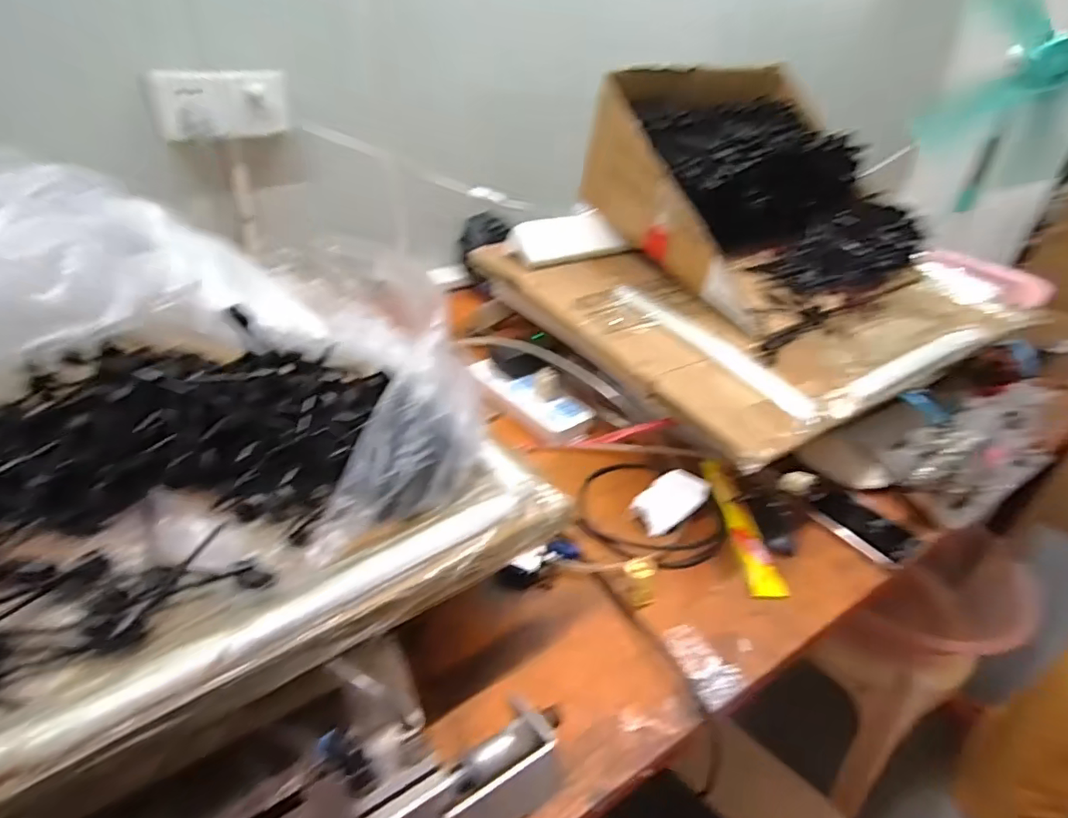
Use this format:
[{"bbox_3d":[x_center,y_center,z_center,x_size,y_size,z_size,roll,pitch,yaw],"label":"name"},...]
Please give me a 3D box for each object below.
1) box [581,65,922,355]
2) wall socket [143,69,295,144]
[{"bbox_3d":[0.350,-0.343,0.840,0.439,0.278,0.380,-21,41,-32],"label":"box"},{"bbox_3d":[-0.438,-0.430,0.772,0.178,0.084,0.034,-18,40,-30],"label":"wall socket"}]

